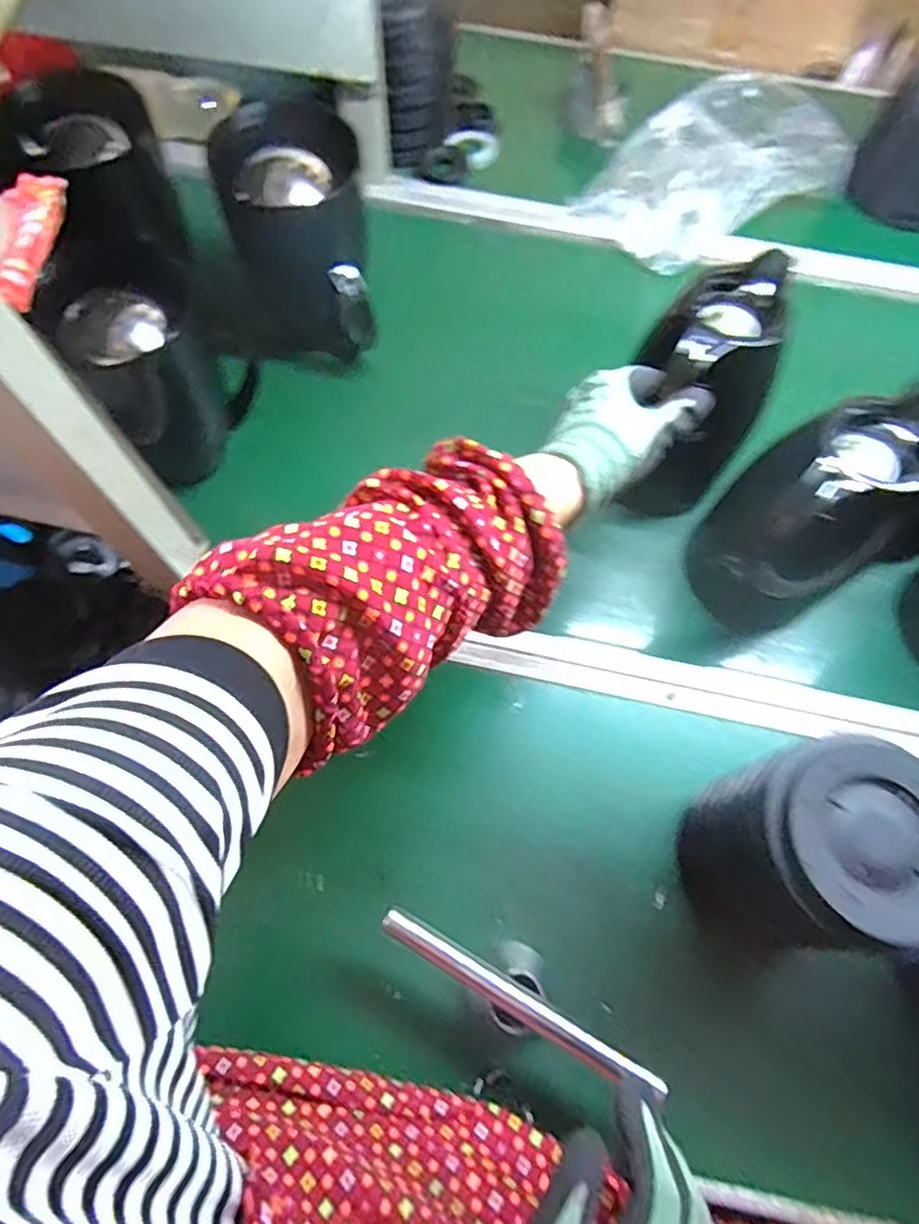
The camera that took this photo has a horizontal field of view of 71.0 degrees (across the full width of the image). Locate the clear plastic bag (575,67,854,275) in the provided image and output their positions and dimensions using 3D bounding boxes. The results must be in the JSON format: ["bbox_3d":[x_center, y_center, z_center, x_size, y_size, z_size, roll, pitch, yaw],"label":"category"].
[{"bbox_3d":[0.285,-0.528,0.759,0.293,0.066,0.210,-30,72,-13],"label":"clear plastic bag"}]

